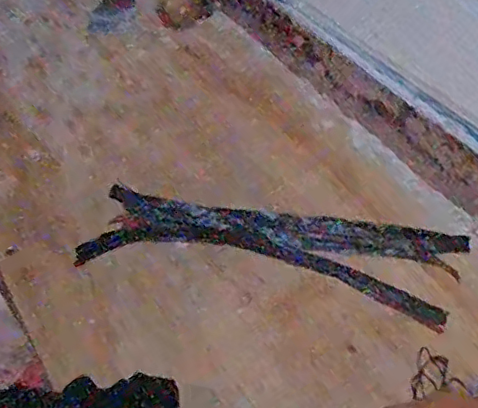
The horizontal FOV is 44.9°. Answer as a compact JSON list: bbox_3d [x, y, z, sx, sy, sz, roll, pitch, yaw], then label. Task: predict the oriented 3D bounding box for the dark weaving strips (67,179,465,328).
[{"bbox_3d":[0.027,0.039,0.489,0.305,0.028,0.084,8,46,10],"label":"dark weaving strips"}]

